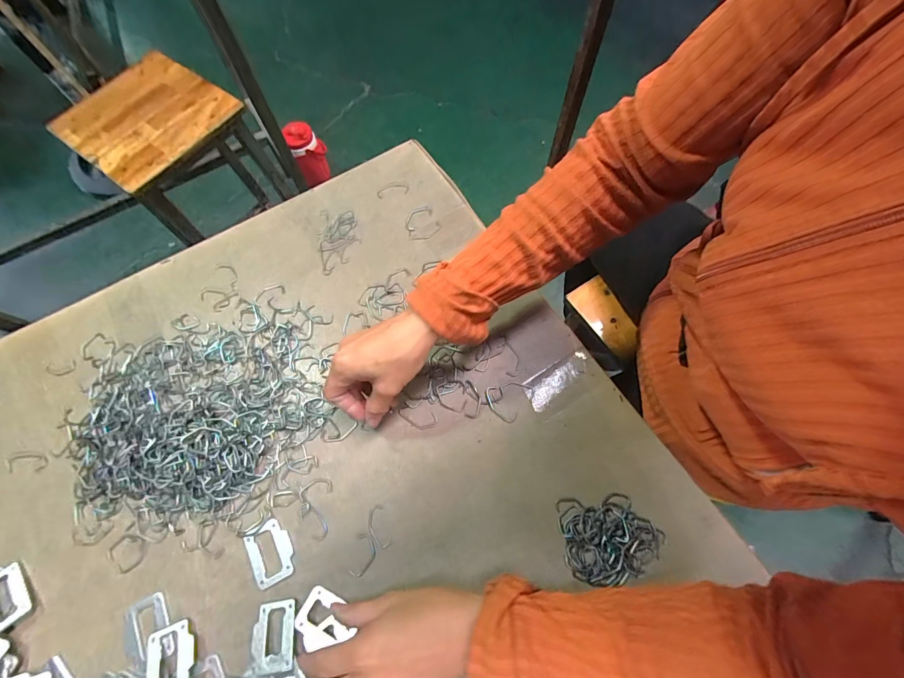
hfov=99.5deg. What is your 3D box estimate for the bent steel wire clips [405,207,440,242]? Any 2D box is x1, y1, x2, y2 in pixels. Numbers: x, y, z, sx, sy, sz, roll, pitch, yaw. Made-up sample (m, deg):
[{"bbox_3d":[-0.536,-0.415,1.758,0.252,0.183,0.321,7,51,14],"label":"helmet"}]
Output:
[{"bbox_3d":[-0.039,-0.145,0.477,0.041,0.004,0.045,-27,71,-8],"label":"bent steel wire clips"}]

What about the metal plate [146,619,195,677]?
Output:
[{"bbox_3d":[-0.237,0.269,0.321,0.039,0.005,0.049,-22,56,-5],"label":"metal plate"}]

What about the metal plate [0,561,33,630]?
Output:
[{"bbox_3d":[-0.395,0.228,0.334,0.040,0.005,0.048,-35,67,-26],"label":"metal plate"}]

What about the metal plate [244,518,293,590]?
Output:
[{"bbox_3d":[-0.169,0.198,0.356,0.039,0.004,0.052,-23,71,-6],"label":"metal plate"}]

